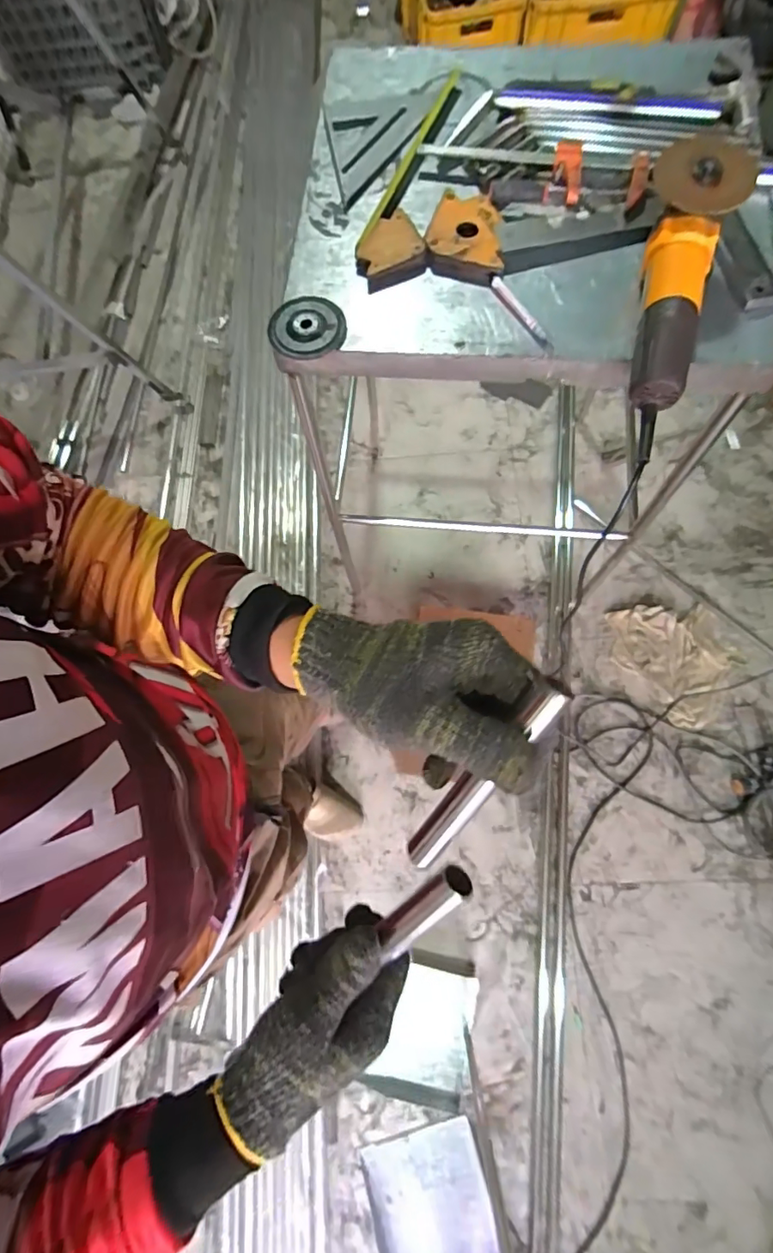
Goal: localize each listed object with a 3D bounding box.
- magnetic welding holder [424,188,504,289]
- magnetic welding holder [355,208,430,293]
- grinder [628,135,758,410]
[{"bbox_3d":[0.105,-0.491,0.634,0.097,0.023,0.127,16,76,8],"label":"magnetic welding holder"},{"bbox_3d":[0.000,-0.483,0.646,0.084,0.024,0.099,-21,74,-2],"label":"magnetic welding holder"},{"bbox_3d":[0.325,-0.385,0.562,0.087,0.080,0.298,11,88,5],"label":"grinder"}]

